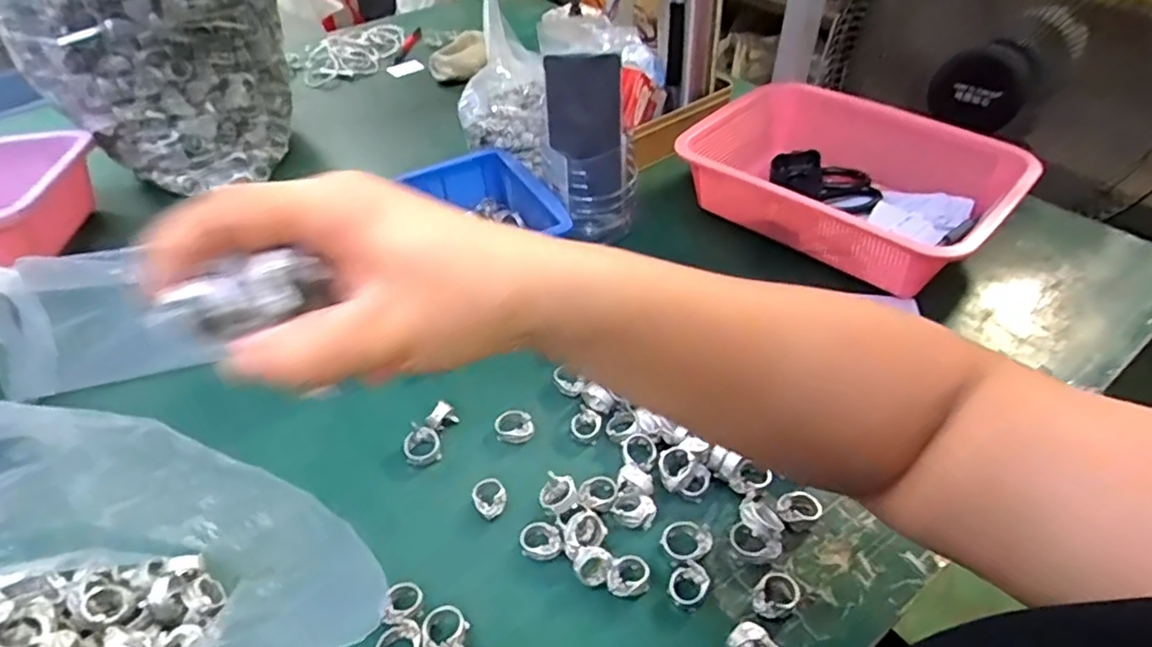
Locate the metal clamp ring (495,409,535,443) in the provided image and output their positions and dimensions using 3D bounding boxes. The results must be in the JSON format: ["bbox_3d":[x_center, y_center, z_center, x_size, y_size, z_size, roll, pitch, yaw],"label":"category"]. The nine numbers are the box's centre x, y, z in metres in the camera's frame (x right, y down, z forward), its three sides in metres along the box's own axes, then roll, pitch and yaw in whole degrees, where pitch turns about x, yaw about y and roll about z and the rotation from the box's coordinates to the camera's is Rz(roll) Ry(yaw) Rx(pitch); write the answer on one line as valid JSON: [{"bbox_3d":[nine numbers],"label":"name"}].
[{"bbox_3d":[-0.049,0.081,0.503,0.029,0.010,0.027,-1,44,1],"label":"metal clamp ring"}]

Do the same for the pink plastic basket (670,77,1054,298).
[{"bbox_3d":[0.279,-0.145,0.662,0.210,0.085,0.298,-35,52,-29],"label":"pink plastic basket"}]

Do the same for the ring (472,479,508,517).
[{"bbox_3d":[-0.062,0.124,0.457,0.023,0.010,0.030,-15,45,-13],"label":"ring"}]

